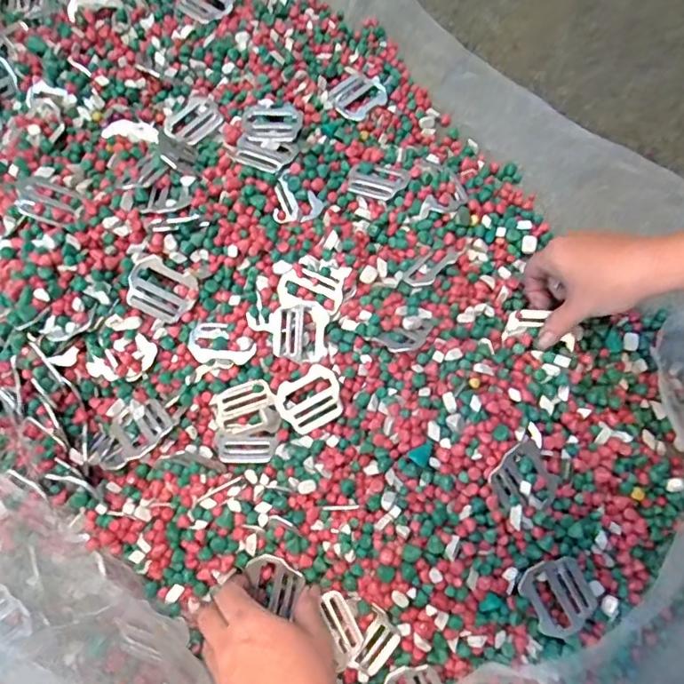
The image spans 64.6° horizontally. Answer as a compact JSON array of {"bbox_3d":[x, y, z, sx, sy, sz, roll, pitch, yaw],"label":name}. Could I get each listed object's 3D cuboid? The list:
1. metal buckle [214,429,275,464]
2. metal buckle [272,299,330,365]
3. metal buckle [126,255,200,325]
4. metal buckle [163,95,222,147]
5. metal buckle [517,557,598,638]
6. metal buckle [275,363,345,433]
[{"bbox_3d":[-0.085,0.091,0.471,0.051,0.005,0.032,-1,49,-5],"label":"metal buckle"},{"bbox_3d":[-0.037,-0.010,0.480,0.046,0.008,0.055,6,104,5],"label":"metal buckle"},{"bbox_3d":[-0.157,-0.045,0.472,0.055,0.004,0.048,28,96,-19],"label":"metal buckle"},{"bbox_3d":[-0.148,-0.220,0.540,0.052,0.008,0.056,40,80,11],"label":"metal buckle"},{"bbox_3d":[0.166,0.194,0.414,0.049,0.007,0.055,-28,86,-1],"label":"metal buckle"},{"bbox_3d":[-0.028,0.050,0.466,0.058,0.004,0.047,-30,81,12],"label":"metal buckle"}]

